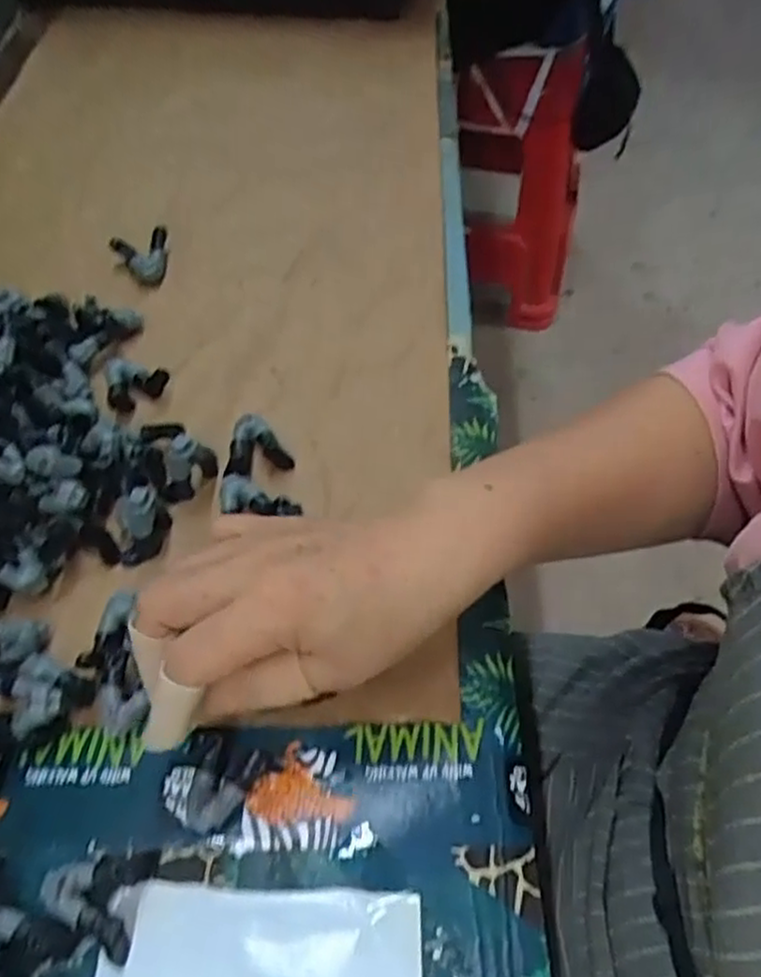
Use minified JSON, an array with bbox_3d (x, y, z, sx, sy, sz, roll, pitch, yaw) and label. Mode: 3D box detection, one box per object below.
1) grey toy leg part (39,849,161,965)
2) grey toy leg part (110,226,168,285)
[{"bbox_3d":[-0.111,0.156,0.284,0.037,0.014,0.037,9,55,7],"label":"grey toy leg part"},{"bbox_3d":[-0.162,-0.160,0.510,0.037,0.014,0.044,-21,57,-14],"label":"grey toy leg part"}]

